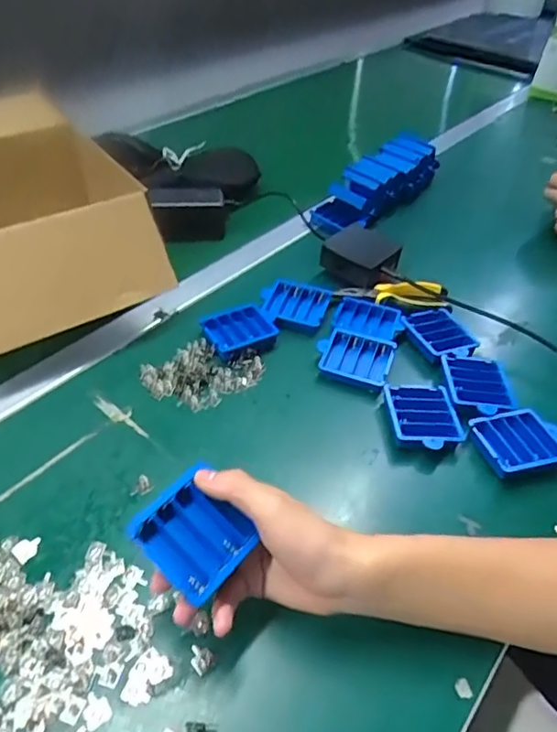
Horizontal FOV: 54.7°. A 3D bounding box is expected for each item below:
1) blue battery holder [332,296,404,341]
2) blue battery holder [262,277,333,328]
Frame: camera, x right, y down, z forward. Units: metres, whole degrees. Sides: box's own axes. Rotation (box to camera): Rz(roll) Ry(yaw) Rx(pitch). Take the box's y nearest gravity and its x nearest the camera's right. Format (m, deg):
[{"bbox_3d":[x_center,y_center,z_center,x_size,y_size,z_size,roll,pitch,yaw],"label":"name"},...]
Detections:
[{"bbox_3d":[0.102,-0.051,0.615,0.075,0.021,0.068,16,45,11],"label":"blue battery holder"},{"bbox_3d":[0.017,-0.072,0.630,0.076,0.018,0.069,14,45,9],"label":"blue battery holder"}]

